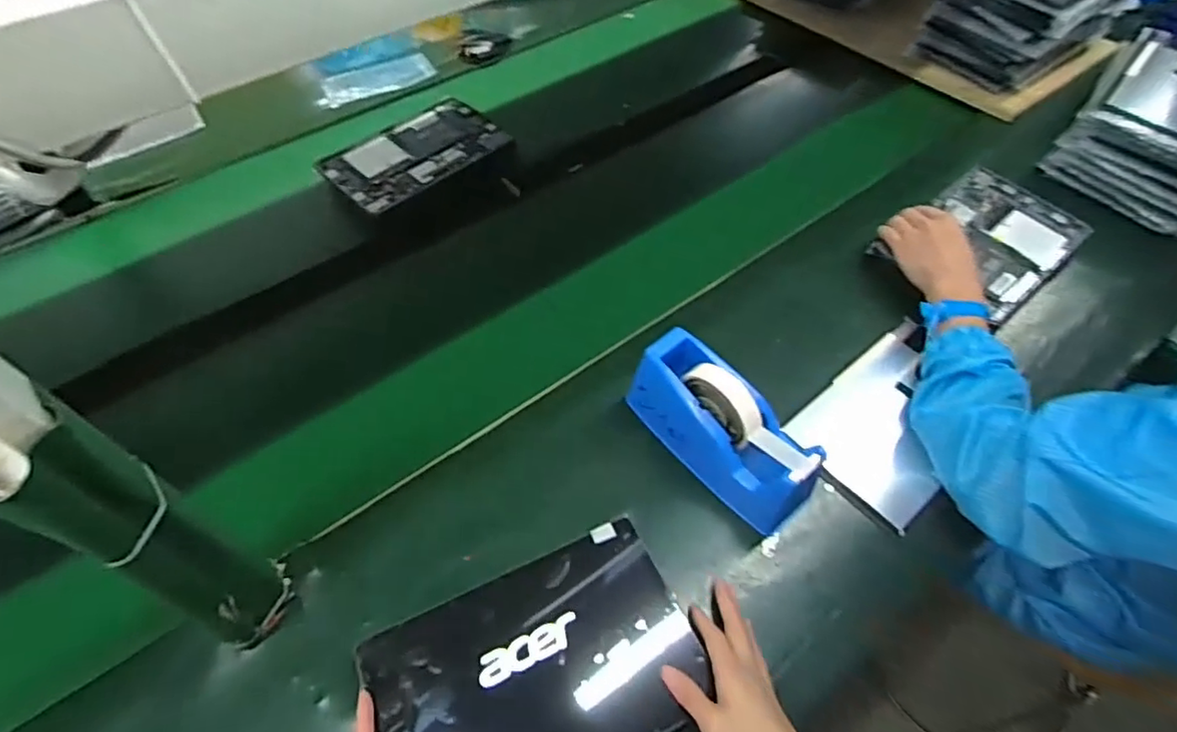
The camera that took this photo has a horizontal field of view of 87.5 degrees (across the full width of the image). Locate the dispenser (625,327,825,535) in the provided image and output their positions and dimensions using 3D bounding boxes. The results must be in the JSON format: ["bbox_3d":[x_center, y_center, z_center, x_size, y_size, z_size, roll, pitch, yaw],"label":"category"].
[{"bbox_3d":[0.130,0.064,0.602,0.079,0.105,0.194,-36,61,-22],"label":"dispenser"}]

